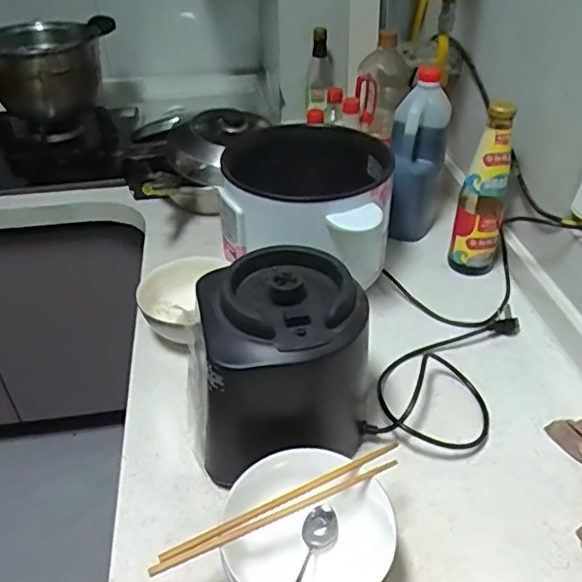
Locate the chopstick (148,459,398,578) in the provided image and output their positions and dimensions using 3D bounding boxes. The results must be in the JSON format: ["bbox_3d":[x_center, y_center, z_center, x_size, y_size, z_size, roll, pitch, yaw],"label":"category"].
[{"bbox_3d":[-0.008,0.191,0.496,0.229,0.011,0.008,-17,40,-20],"label":"chopstick"}]

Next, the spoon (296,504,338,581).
[{"bbox_3d":[0.011,0.230,0.473,0.028,0.029,0.146,10,15,14],"label":"spoon"}]

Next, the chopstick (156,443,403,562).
[{"bbox_3d":[-0.002,0.181,0.508,0.233,0.011,0.009,-18,41,-22],"label":"chopstick"}]

